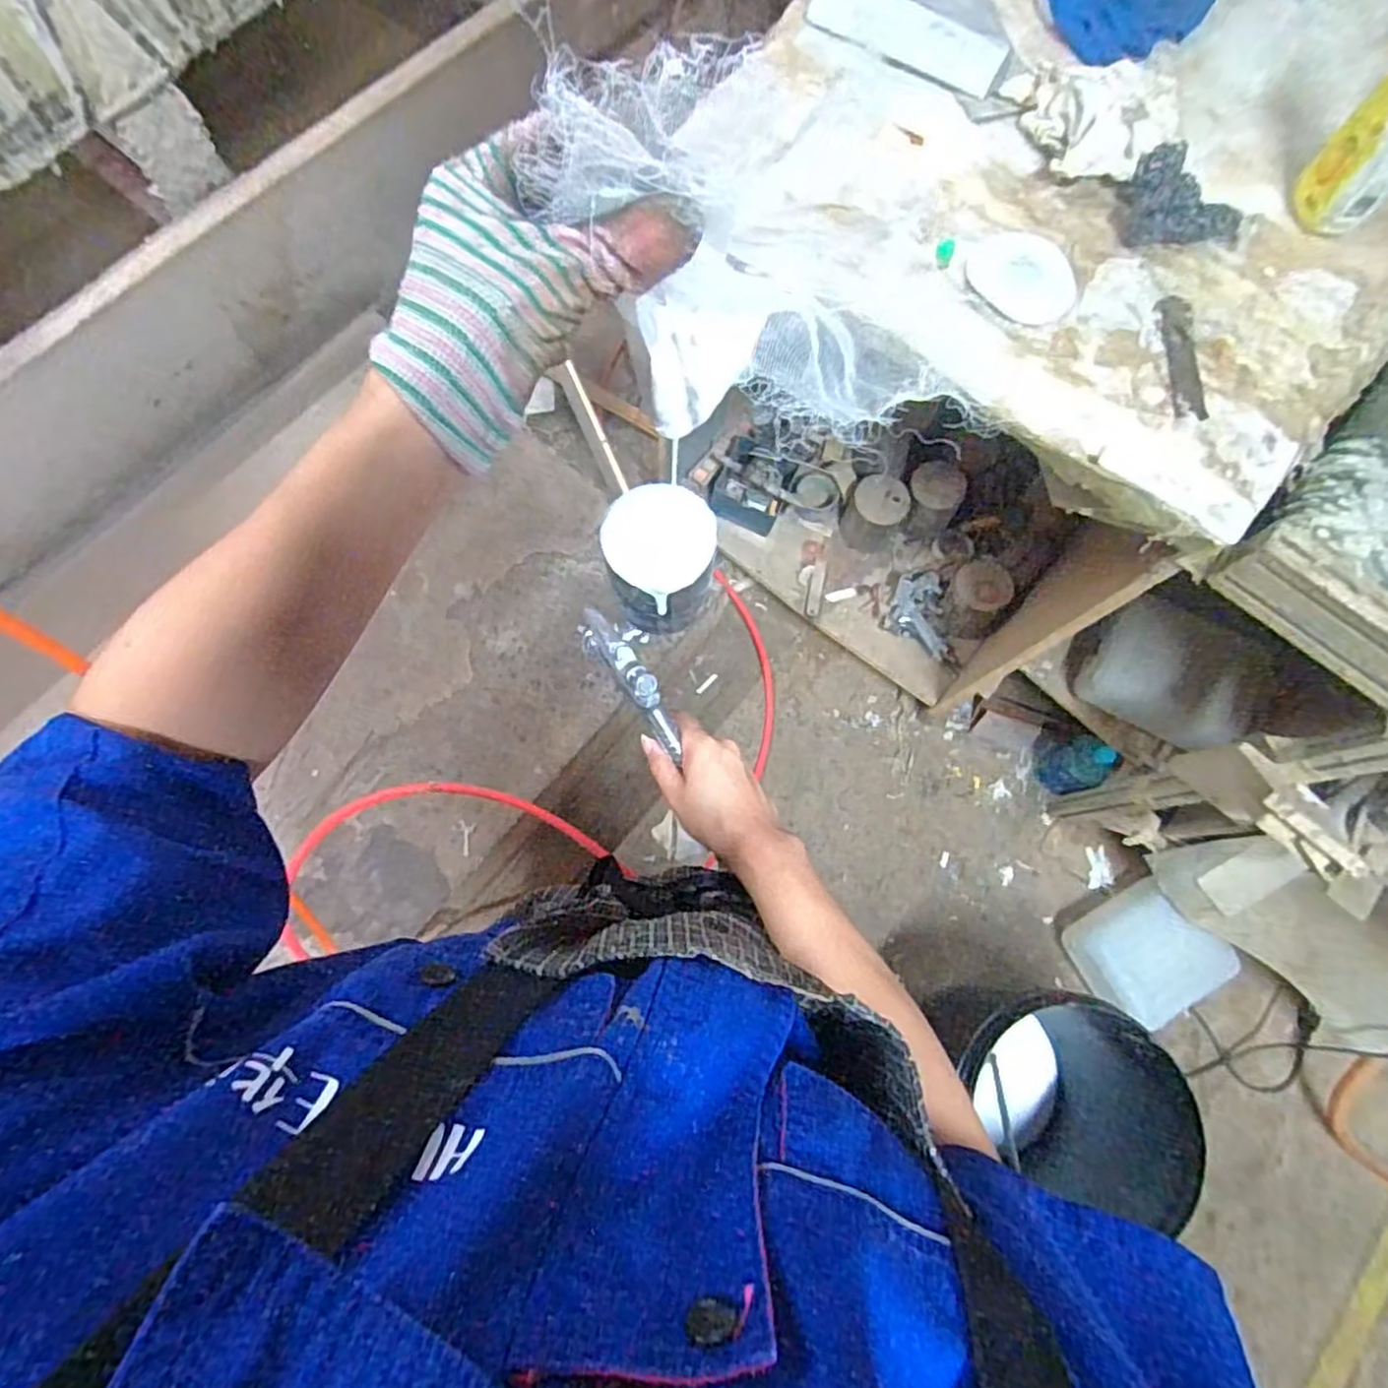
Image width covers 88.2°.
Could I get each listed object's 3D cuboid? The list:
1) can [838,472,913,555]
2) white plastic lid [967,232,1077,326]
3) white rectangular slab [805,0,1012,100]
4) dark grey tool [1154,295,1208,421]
[{"bbox_3d":[0.362,-0.355,1.440,0.113,0.134,0.112,1,75,-2],"label":"can"},{"bbox_3d":[0.350,-0.439,0.755,0.108,0.005,0.113,1,75,-2],"label":"white plastic lid"},{"bbox_3d":[0.246,-0.753,0.817,0.230,0.017,0.099,29,76,6],"label":"white rectangular slab"},{"bbox_3d":[0.502,-0.347,0.737,0.037,0.009,0.144,3,75,-1],"label":"dark grey tool"}]

